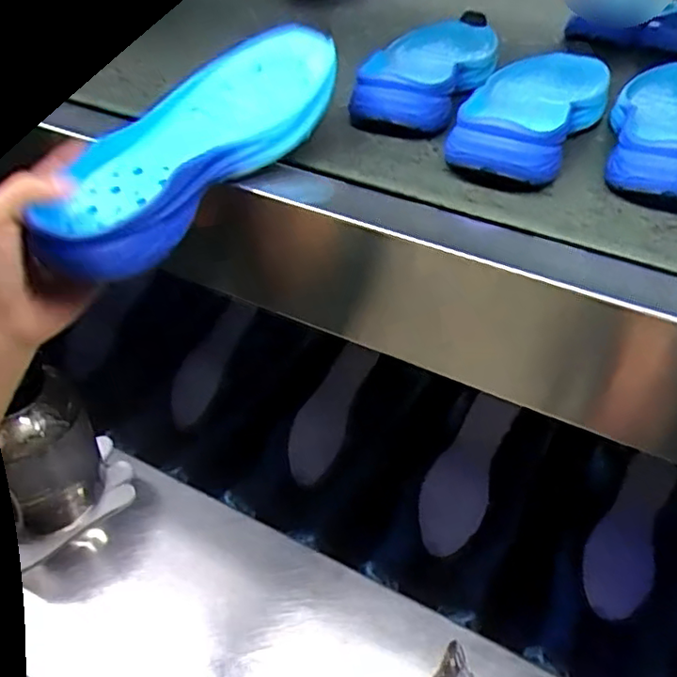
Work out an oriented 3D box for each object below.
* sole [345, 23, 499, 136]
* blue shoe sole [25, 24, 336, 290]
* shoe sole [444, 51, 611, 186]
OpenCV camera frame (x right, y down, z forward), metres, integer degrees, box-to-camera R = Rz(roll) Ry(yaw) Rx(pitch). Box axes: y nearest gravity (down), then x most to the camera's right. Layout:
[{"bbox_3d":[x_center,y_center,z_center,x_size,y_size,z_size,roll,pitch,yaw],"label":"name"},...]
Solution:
[{"bbox_3d":[0.075,-0.218,0.505,0.078,0.039,0.211,13,43,13],"label":"sole"},{"bbox_3d":[-0.094,-0.122,0.395,0.105,0.038,0.211,24,61,23],"label":"blue shoe sole"},{"bbox_3d":[0.146,-0.171,0.463,0.084,0.034,0.204,18,44,17],"label":"shoe sole"}]

